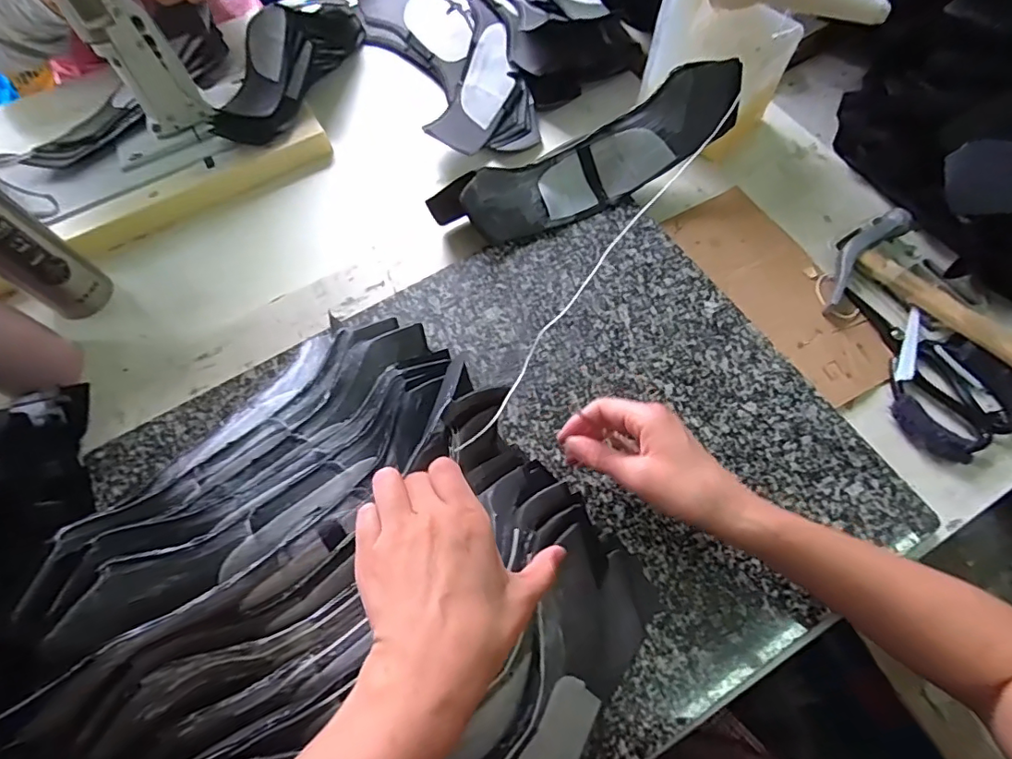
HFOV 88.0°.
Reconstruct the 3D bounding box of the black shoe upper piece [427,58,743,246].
[{"bbox_3d":[0.084,-0.226,0.552,0.327,0.094,0.067,-22,66,-6],"label":"black shoe upper piece"}]

